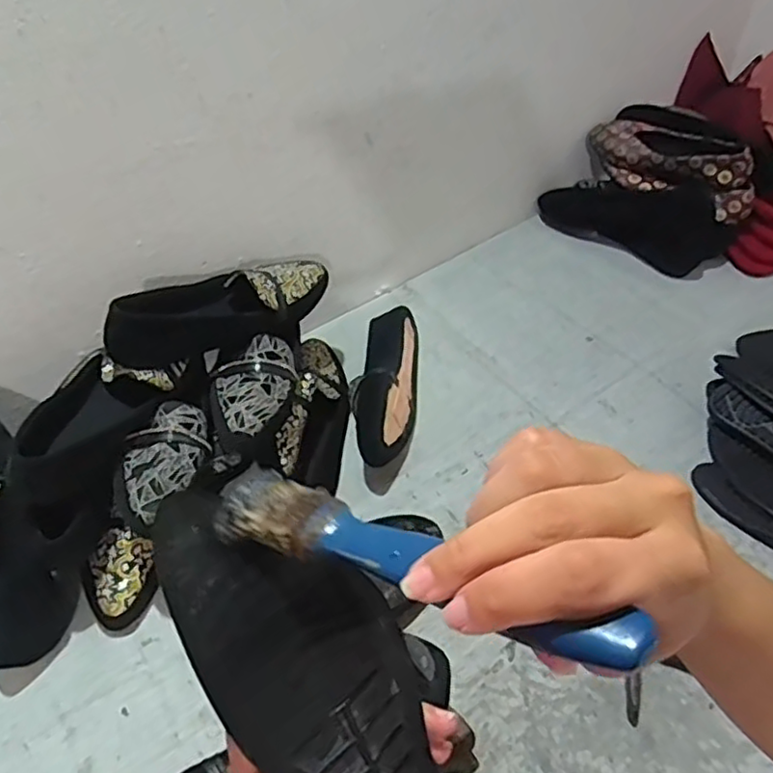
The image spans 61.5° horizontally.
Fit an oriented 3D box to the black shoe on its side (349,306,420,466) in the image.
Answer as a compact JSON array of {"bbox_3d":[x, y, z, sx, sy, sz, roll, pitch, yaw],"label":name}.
[{"bbox_3d":[-0.003,-0.009,0.780,0.077,0.080,0.250,0,47,4],"label":"black shoe on its side"}]

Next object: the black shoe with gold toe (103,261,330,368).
[{"bbox_3d":[-0.161,-0.080,0.673,0.258,0.081,0.072,-24,49,-34],"label":"black shoe with gold toe"}]

